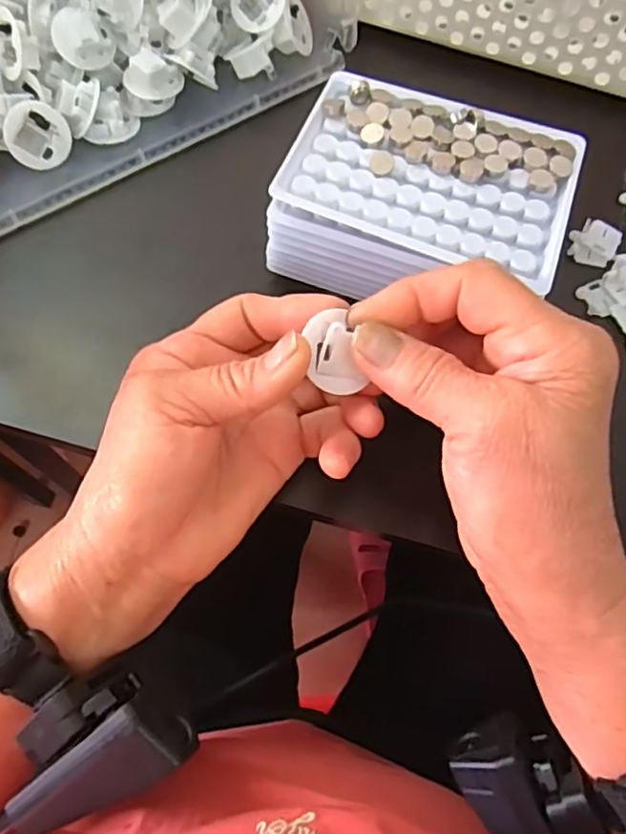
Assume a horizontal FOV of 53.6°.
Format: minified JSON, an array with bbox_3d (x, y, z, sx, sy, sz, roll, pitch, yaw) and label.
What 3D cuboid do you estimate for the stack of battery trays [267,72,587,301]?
[{"bbox_3d":[0.054,-0.103,0.310,0.130,0.051,0.103,18,69,6],"label":"stack of battery trays"}]

